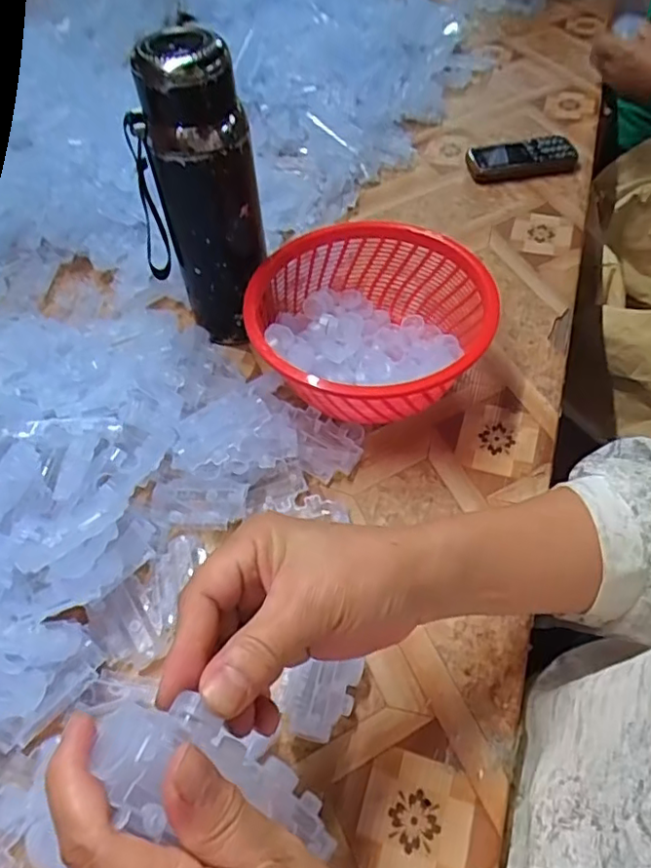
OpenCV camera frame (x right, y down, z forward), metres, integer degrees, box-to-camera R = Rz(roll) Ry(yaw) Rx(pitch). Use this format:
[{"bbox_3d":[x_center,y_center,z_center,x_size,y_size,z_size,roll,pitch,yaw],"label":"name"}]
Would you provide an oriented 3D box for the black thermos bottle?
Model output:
[{"bbox_3d":[-0.094,-0.171,0.456,0.083,0.212,0.066,29,60,22],"label":"black thermos bottle"}]

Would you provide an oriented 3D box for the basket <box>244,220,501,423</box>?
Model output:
[{"bbox_3d":[0.032,-0.079,0.479,0.174,0.077,0.172,-2,53,1],"label":"basket"}]

